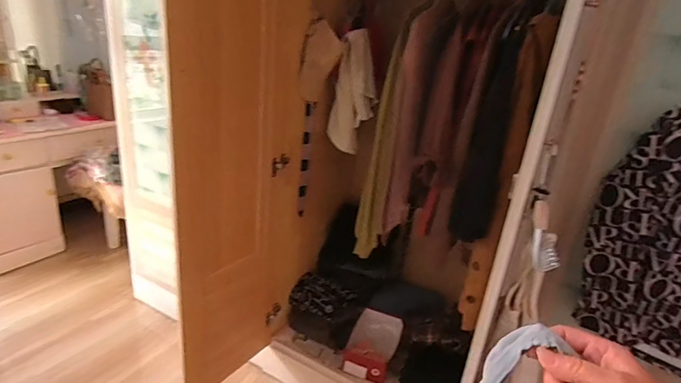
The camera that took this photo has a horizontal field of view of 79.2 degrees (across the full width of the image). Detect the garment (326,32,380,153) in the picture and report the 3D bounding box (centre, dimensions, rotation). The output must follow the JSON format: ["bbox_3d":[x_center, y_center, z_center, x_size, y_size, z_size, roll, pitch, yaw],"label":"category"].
[{"bbox_3d":[0.041,-0.334,1.407,0.127,0.386,0.091,1,23,-13],"label":"garment"}]

